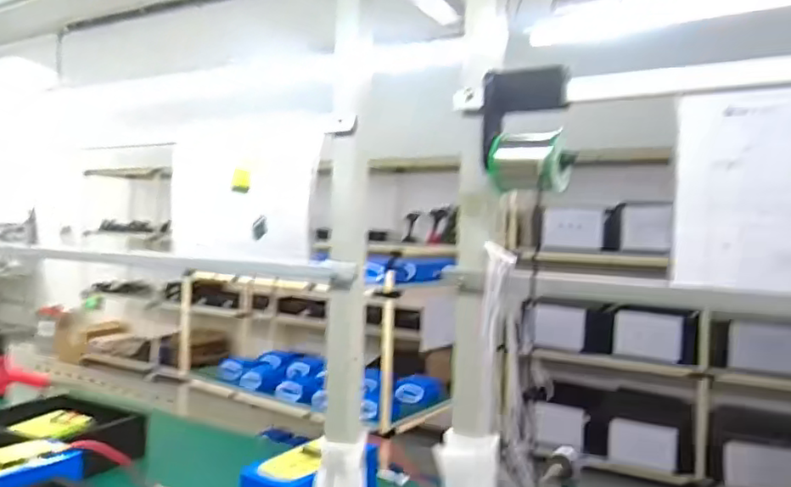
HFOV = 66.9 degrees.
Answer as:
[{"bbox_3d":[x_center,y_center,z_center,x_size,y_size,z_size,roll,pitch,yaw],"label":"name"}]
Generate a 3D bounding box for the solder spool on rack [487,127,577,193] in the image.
[{"bbox_3d":[0.154,-0.090,0.672,0.083,0.062,0.060,3,3,43],"label":"solder spool on rack"}]

